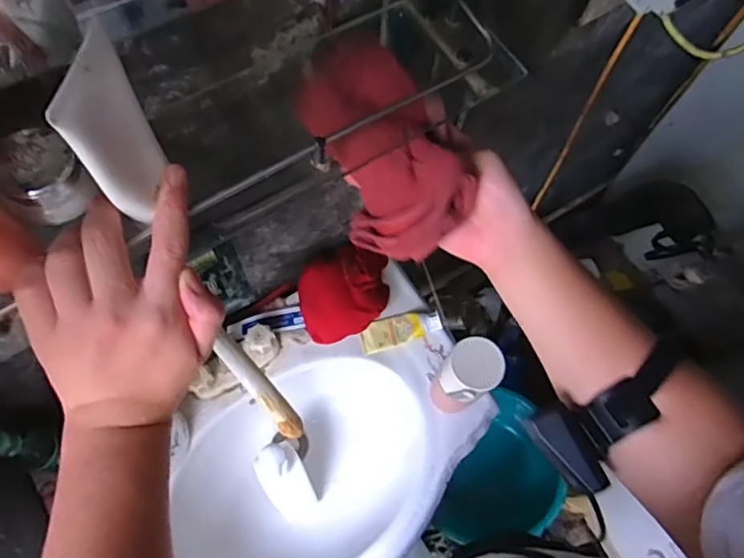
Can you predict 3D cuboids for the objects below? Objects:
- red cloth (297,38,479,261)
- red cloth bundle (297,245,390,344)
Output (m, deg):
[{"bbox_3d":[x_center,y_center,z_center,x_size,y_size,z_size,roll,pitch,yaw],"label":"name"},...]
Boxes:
[{"bbox_3d":[0.010,-0.108,0.443,0.094,0.065,0.175,-24,79,-12],"label":"red cloth"},{"bbox_3d":[-0.031,0.023,0.798,0.147,0.097,0.097,-16,70,-9],"label":"red cloth bundle"}]

